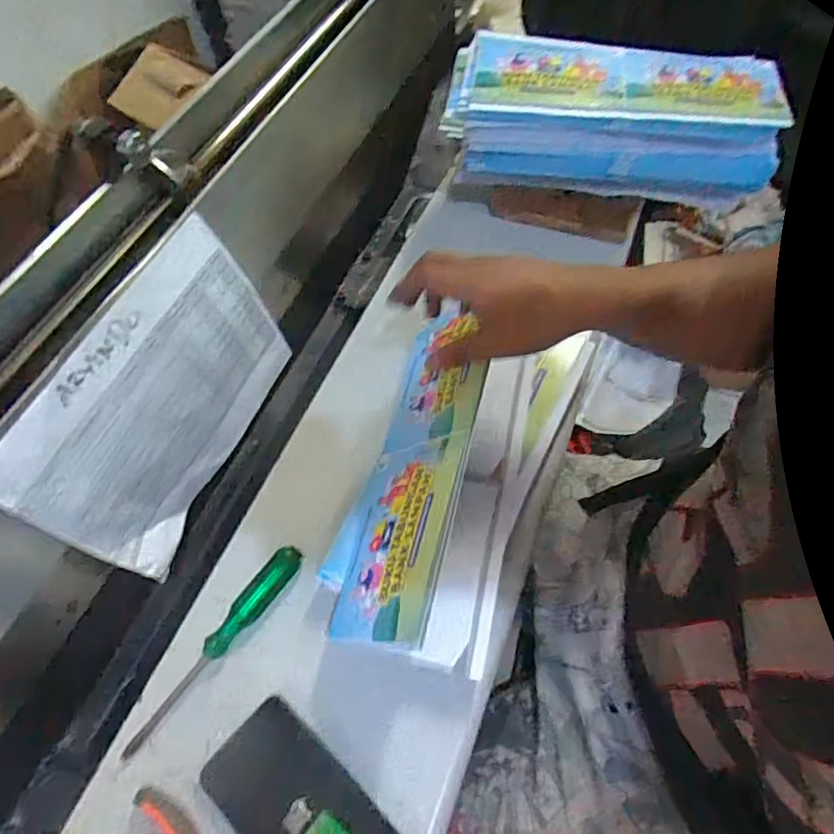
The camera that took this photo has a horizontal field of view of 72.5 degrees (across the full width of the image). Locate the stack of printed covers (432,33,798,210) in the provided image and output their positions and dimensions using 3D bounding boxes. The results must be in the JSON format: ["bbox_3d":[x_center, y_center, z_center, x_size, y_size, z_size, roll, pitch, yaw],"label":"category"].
[{"bbox_3d":[0.197,-0.317,0.604,0.327,0.094,0.137,7,60,8],"label":"stack of printed covers"}]

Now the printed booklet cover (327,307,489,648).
[{"bbox_3d":[0.000,0.029,0.455,0.113,0.011,0.288,-20,45,46],"label":"printed booklet cover"}]

